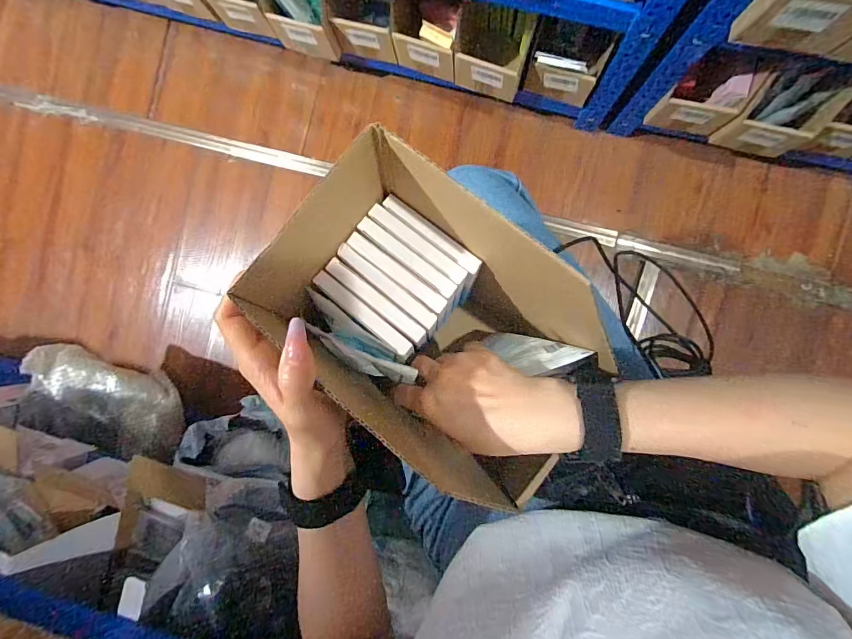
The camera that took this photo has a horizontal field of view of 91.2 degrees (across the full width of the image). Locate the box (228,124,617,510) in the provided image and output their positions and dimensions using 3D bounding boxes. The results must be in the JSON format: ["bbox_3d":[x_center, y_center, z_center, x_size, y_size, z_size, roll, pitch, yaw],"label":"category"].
[{"bbox_3d":[0.011,-0.003,0.316,0.215,0.126,0.142,37,94,2],"label":"box"}]

